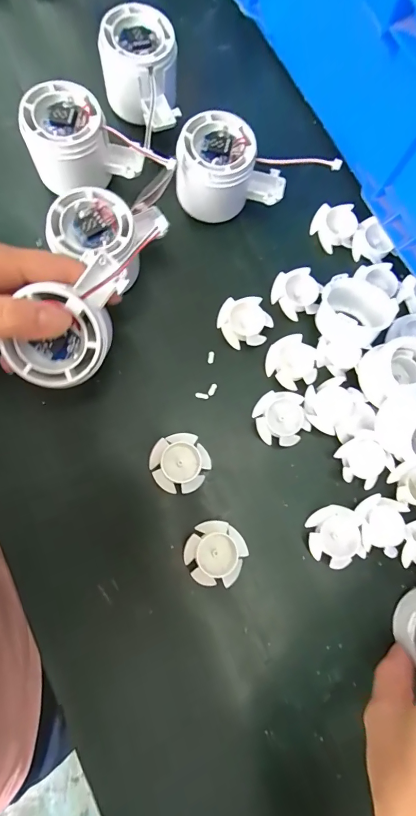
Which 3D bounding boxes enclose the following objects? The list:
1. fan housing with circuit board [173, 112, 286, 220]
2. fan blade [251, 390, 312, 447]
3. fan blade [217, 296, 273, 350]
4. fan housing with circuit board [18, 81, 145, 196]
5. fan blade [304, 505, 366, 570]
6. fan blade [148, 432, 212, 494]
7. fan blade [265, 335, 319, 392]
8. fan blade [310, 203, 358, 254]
[{"bbox_3d":[0.015,-0.186,0.291,0.084,0.053,0.062,-21,80,-10],"label":"fan housing with circuit board"},{"bbox_3d":[0.055,0.008,0.275,0.037,0.013,0.040,-11,80,-7],"label":"fan blade"},{"bbox_3d":[0.029,-0.067,0.289,0.038,0.012,0.040,0,76,0],"label":"fan blade"},{"bbox_3d":[-0.095,-0.203,0.275,0.078,0.040,0.057,-21,80,-10],"label":"fan housing with circuit board"},{"bbox_3d":[0.089,0.091,0.260,0.036,0.011,0.040,-12,80,-7],"label":"fan blade"},{"bbox_3d":[-0.020,0.040,0.261,0.039,0.019,0.040,1,79,-5],"label":"fan blade"},{"bbox_3d":[0.066,-0.035,0.284,0.040,0.010,0.038,1,79,-5],"label":"fan blade"},{"bbox_3d":[0.108,-0.154,0.314,0.036,0.017,0.039,1,79,-5],"label":"fan blade"}]

